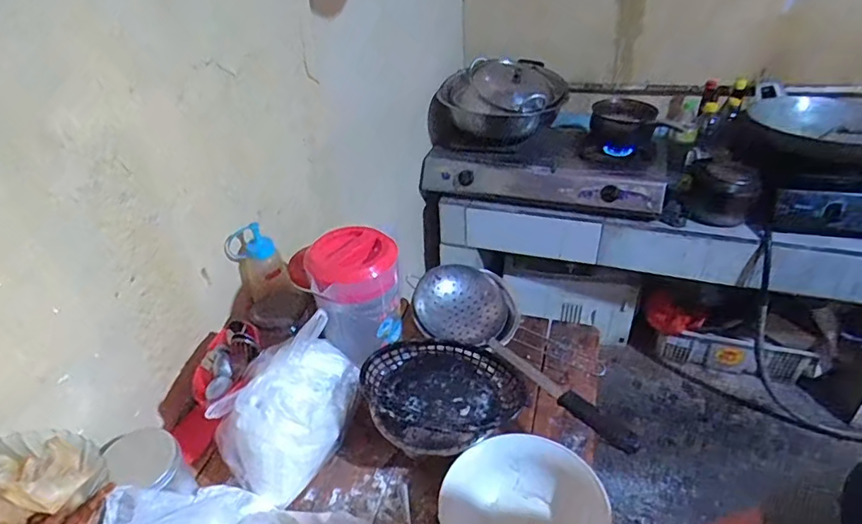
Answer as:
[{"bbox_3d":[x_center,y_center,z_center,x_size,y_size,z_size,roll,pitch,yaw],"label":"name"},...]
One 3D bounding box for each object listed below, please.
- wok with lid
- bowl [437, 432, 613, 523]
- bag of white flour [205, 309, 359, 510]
[{"bbox_3d":[0.233,-0.530,1.756,0.390,0.216,0.397,8,37,16],"label":"wok with lid"},{"bbox_3d":[0.105,0.292,0.640,0.183,0.074,0.146,-4,35,-2],"label":"bowl"},{"bbox_3d":[-0.191,0.178,0.707,0.122,0.160,0.193,16,40,26],"label":"bag of white flour"}]

